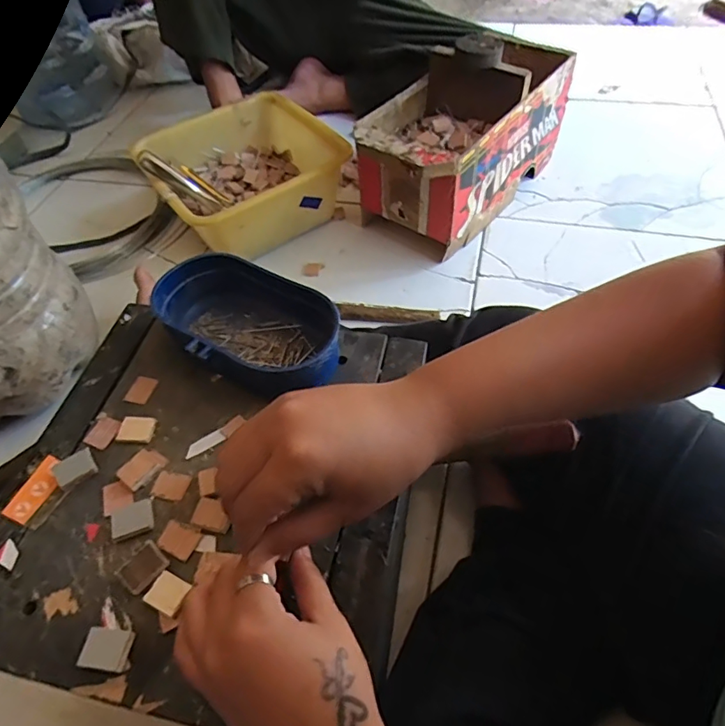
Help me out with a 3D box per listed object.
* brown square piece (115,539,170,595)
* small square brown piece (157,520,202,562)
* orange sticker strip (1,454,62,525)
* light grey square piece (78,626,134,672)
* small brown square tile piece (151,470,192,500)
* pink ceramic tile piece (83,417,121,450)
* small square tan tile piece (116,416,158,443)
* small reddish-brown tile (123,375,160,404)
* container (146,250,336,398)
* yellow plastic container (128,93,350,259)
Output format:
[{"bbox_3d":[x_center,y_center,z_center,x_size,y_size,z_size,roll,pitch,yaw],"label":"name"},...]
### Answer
[{"bbox_3d":[-0.135,0.125,0.307,0.024,0.005,0.026,31,61,24],"label":"brown square piece"},{"bbox_3d":[-0.118,0.113,0.321,0.026,0.004,0.020,18,56,16],"label":"small square brown piece"},{"bbox_3d":[-0.226,0.088,0.346,0.024,0.004,0.045,22,62,19],"label":"orange sticker strip"},{"bbox_3d":[-0.145,0.161,0.282,0.025,0.005,0.021,4,54,7],"label":"light grey square piece"},{"bbox_3d":[-0.132,0.084,0.343,0.024,0.004,0.018,7,54,9],"label":"small brown square tile piece"},{"bbox_3d":[-0.192,0.051,0.371,0.023,0.004,0.024,19,57,17],"label":"pink ceramic tile piece"},{"bbox_3d":[-0.166,0.049,0.369,0.025,0.004,0.022,3,54,6],"label":"small square tan tile piece"},{"bbox_3d":[-0.175,0.021,0.395,0.021,0.004,0.024,15,56,14],"label":"small reddish-brown tile"},{"bbox_3d":[-0.092,-0.027,0.394,0.159,0.050,0.092,25,59,20],"label":"container"},{"bbox_3d":[-0.186,-0.291,0.796,0.262,0.132,0.265,-29,57,-17],"label":"yellow plastic container"}]

